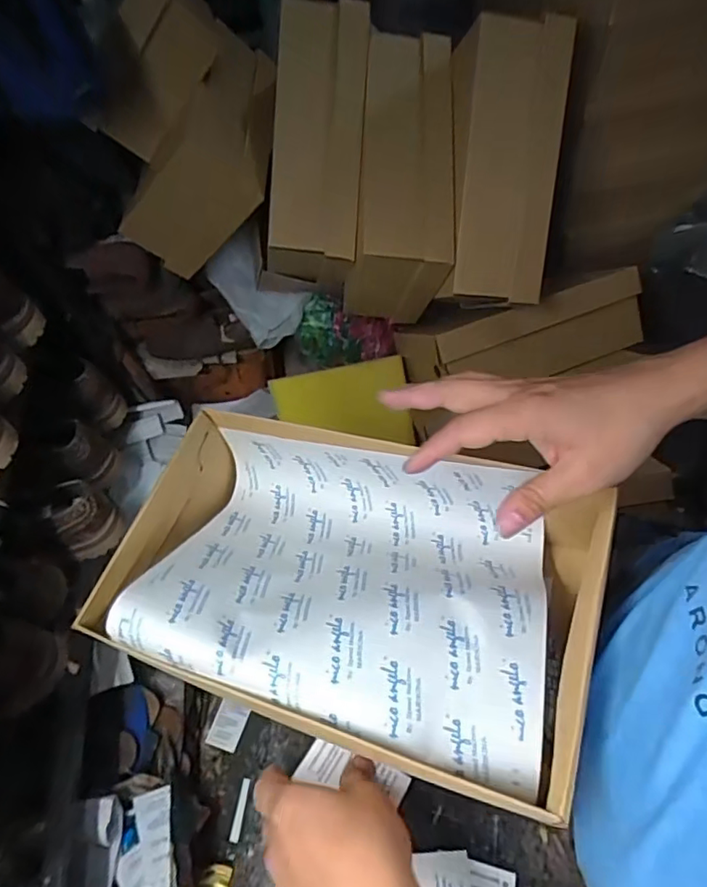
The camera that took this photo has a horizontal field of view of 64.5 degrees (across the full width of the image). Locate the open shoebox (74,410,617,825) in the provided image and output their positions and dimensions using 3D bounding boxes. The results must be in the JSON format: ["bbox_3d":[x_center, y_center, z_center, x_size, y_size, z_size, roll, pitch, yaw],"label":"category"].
[{"bbox_3d":[-0.006,0.100,0.417,0.341,0.105,0.210,12,57,14],"label":"open shoebox"}]

